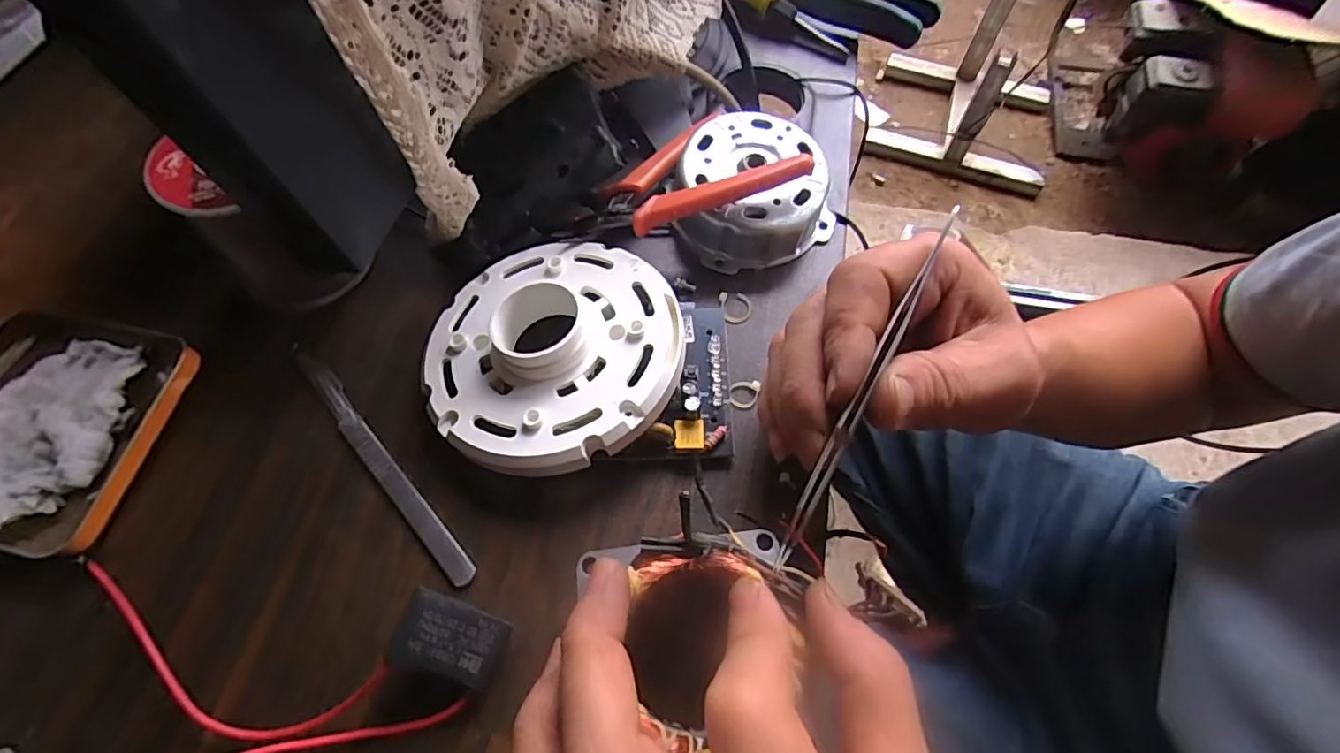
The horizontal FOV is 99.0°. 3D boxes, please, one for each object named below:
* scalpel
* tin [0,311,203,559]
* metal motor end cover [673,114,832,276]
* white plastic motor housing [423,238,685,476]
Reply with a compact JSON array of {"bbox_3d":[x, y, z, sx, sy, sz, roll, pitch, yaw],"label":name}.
[{"bbox_3d":[-0.125,0.034,0.245,0.011,0.004,0.136,-39,69,-19],"label":"scalpel"},{"bbox_3d":[-0.271,0.017,0.240,0.099,0.017,0.096,10,62,4],"label":"tin"},{"bbox_3d":[0.041,-0.095,0.295,0.076,0.029,0.074,-36,68,-18],"label":"metal motor end cover"},{"bbox_3d":[-0.051,-0.013,0.253,0.109,0.031,0.114,1,62,-1],"label":"white plastic motor housing"}]

